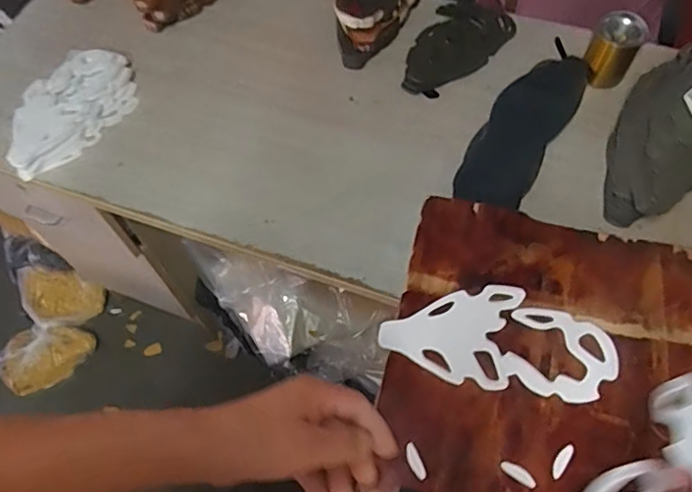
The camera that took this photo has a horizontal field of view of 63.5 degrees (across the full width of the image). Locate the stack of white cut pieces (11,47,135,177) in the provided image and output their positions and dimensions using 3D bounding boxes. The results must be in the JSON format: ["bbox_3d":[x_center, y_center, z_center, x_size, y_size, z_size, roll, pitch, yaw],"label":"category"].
[{"bbox_3d":[-0.421,-0.205,0.859,0.123,0.049,0.239,23,65,11],"label":"stack of white cut pieces"}]

